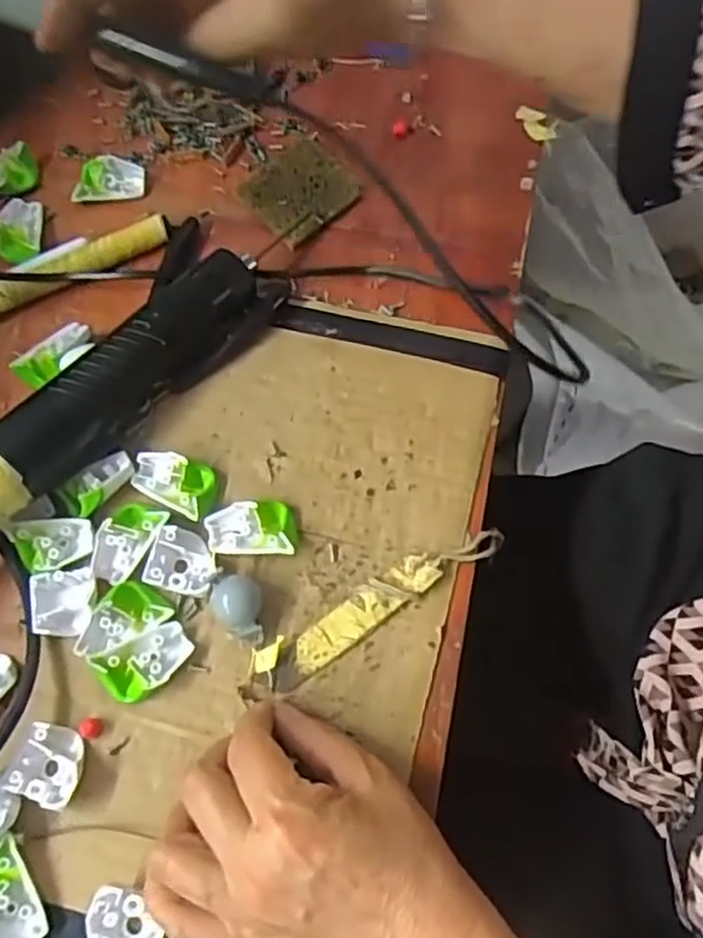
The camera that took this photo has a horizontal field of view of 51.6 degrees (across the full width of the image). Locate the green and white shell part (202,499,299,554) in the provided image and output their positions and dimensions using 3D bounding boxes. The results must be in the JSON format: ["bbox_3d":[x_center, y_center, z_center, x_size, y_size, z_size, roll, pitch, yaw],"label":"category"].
[{"bbox_3d":[-0.051,0.029,0.367,0.045,0.015,0.027,2,69,6],"label":"green and white shell part"}]

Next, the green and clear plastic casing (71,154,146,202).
[{"bbox_3d":[-0.152,-0.181,0.457,0.042,0.018,0.026,-1,68,5],"label":"green and clear plastic casing"}]

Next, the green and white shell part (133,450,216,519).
[{"bbox_3d":[-0.091,0.006,0.376,0.044,0.013,0.028,23,72,13],"label":"green and white shell part"}]

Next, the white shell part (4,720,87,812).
[{"bbox_3d":[-0.135,0.134,0.330,0.029,0.016,0.031,18,71,12],"label":"white shell part"}]

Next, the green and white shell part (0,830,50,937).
[{"bbox_3d":[-0.147,0.184,0.311,0.026,0.014,0.042,-40,70,-11],"label":"green and white shell part"}]

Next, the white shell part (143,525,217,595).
[{"bbox_3d":[-0.083,0.045,0.361,0.031,0.012,0.031,10,70,9],"label":"white shell part"}]

